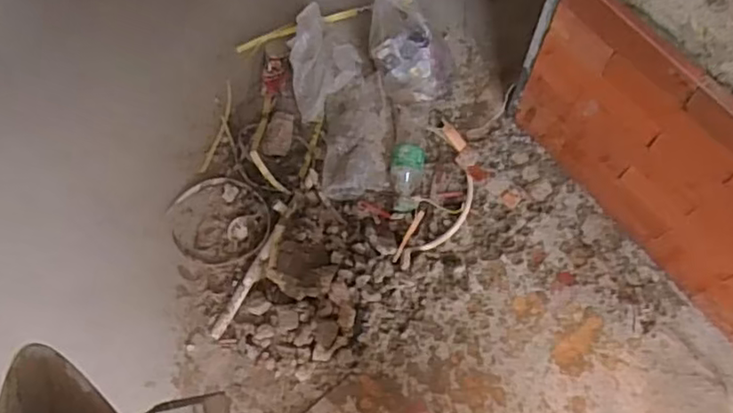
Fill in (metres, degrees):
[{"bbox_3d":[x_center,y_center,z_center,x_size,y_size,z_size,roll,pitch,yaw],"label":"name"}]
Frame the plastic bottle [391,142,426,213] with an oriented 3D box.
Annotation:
[{"bbox_3d":[0.078,-0.054,1.218,0.069,0.058,0.131,3,86,3],"label":"plastic bottle"}]

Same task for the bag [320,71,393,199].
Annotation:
[{"bbox_3d":[-0.017,-0.141,1.232,0.133,0.066,0.252,2,69,3],"label":"bag"}]

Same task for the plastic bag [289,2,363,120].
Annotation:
[{"bbox_3d":[-0.084,-0.284,1.252,0.130,0.115,0.184,-12,69,-3],"label":"plastic bag"}]

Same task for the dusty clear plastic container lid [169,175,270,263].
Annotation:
[{"bbox_3d":[-0.283,0.023,1.220,0.187,0.012,0.187,-1,69,2],"label":"dusty clear plastic container lid"}]

